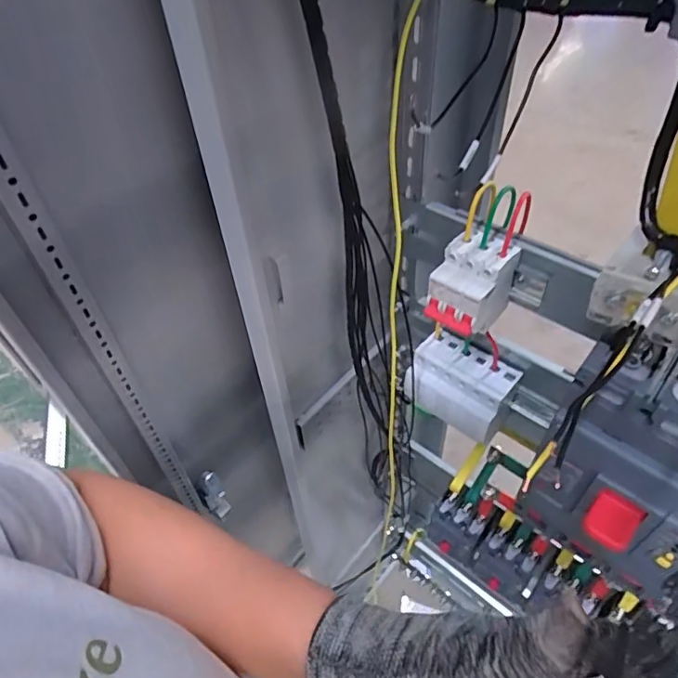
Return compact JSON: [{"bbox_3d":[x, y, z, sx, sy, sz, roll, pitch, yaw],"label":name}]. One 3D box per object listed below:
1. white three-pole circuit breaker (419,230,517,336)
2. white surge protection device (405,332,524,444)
[{"bbox_3d":[0.124,-0.054,0.487,0.062,0.065,0.074,25,54,25],"label":"white three-pole circuit breaker"},{"bbox_3d":[0.137,0.055,0.598,0.109,0.071,0.061,24,54,24],"label":"white surge protection device"}]

